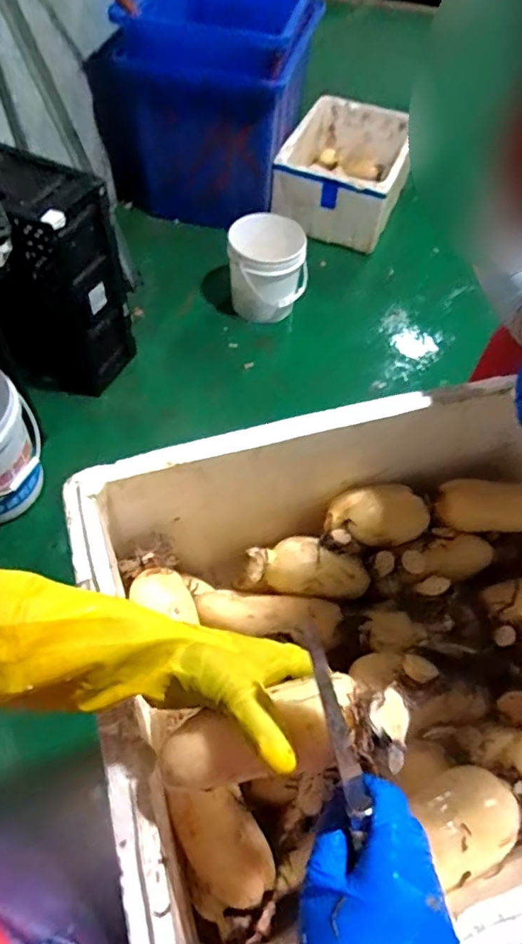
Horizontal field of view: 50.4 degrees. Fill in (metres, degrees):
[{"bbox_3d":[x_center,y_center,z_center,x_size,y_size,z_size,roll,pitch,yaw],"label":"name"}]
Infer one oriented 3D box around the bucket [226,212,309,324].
[{"bbox_3d":[0.014,-0.665,1.806,0.235,0.285,0.218,2,57,-3],"label":"bucket"}]

